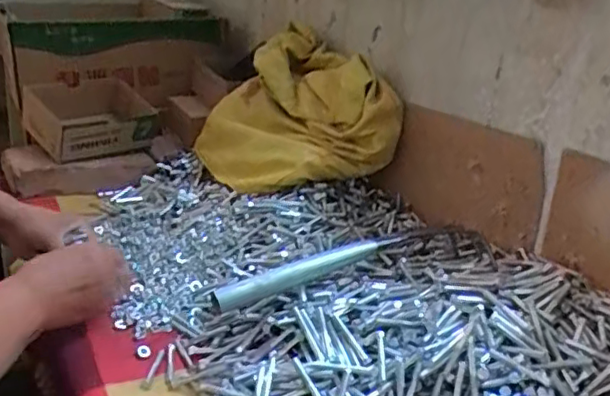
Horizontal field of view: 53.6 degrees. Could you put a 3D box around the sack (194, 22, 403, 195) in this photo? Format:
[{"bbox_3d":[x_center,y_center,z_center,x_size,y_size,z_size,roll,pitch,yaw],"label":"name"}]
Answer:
[{"bbox_3d":[-0.036,-0.128,0.909,0.189,0.190,0.323,-14,31,-37],"label":"sack"}]

